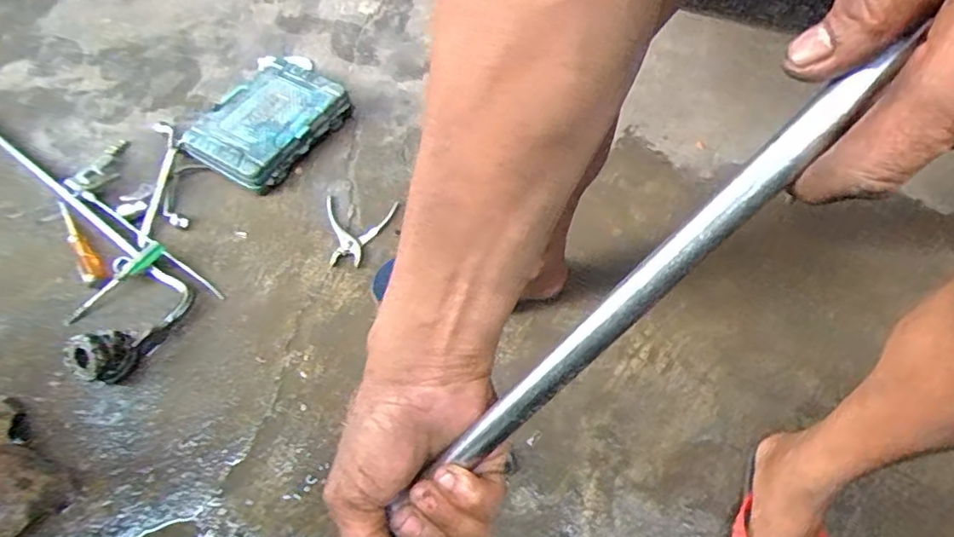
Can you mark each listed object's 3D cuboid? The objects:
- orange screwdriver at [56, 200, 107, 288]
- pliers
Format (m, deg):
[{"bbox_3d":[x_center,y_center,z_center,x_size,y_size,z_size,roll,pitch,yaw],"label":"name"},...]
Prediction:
[{"bbox_3d":[-0.634,-0.049,0.946,0.028,0.032,0.220,-36,64,-17],"label":"orange screwdriver"},{"bbox_3d":[-0.191,-0.058,0.945,0.114,0.007,0.123,4,57,5],"label":"pliers"}]

